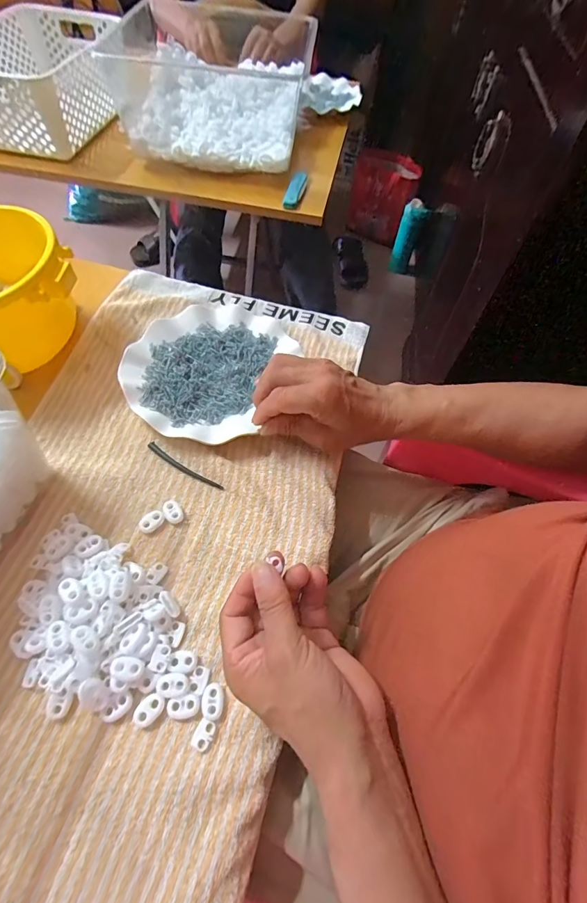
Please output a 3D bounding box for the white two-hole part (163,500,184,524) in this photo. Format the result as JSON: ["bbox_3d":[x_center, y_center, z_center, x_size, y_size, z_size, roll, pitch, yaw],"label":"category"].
[{"bbox_3d":[-0.108,0.054,0.361,0.014,0.007,0.023,-34,67,-22],"label":"white two-hole part"}]

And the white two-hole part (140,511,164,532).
[{"bbox_3d":[-0.126,0.061,0.354,0.021,0.008,0.015,-36,67,-23],"label":"white two-hole part"}]

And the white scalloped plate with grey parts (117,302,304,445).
[{"bbox_3d":[-0.092,-0.094,0.434,0.155,0.017,0.187,20,59,8],"label":"white scalloped plate with grey parts"}]

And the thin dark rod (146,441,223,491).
[{"bbox_3d":[-0.104,0.015,0.384,0.086,0.004,0.009,30,61,14],"label":"thin dark rod"}]

